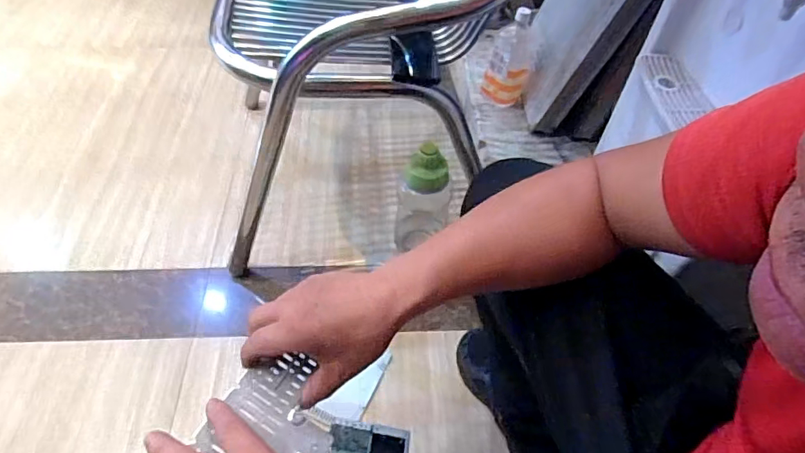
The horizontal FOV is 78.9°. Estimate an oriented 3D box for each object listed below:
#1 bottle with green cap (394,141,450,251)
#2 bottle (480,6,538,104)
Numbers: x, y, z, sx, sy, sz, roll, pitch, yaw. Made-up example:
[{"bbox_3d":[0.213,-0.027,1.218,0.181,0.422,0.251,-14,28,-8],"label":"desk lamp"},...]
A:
[{"bbox_3d":[0.032,-0.051,0.925,0.092,0.281,0.100,-3,52,-2],"label":"bottle with green cap"},{"bbox_3d":[0.252,-0.397,1.152,0.105,0.204,0.100,13,52,9],"label":"bottle"}]

